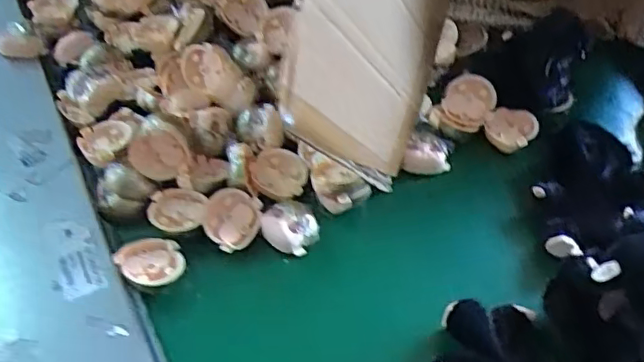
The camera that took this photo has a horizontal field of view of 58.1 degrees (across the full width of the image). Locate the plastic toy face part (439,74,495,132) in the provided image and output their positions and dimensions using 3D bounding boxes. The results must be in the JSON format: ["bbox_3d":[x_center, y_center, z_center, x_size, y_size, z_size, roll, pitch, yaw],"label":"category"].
[{"bbox_3d":[0.144,-0.075,0.567,0.048,0.018,0.053,18,89,-3],"label":"plastic toy face part"}]

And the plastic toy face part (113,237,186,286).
[{"bbox_3d":[-0.139,0.064,0.469,0.050,0.010,0.045,-17,53,-32],"label":"plastic toy face part"}]

